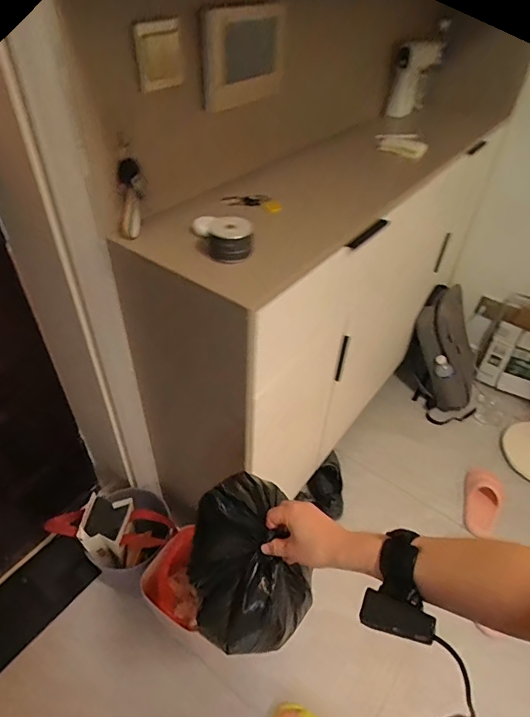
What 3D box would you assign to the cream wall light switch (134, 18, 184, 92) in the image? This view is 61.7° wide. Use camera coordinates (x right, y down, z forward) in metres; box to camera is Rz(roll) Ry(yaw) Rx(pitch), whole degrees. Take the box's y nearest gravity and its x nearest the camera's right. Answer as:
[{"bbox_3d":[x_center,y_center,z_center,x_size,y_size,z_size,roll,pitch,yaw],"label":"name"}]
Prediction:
[{"bbox_3d":[-0.164,-0.473,0.692,0.079,0.095,0.015,-28,64,-20],"label":"cream wall light switch"}]

